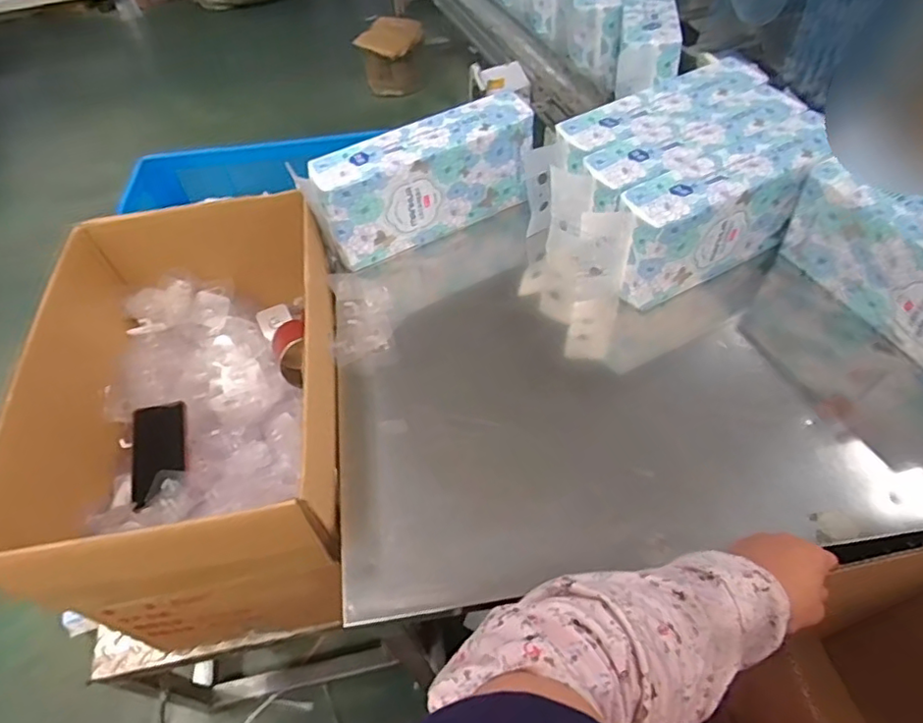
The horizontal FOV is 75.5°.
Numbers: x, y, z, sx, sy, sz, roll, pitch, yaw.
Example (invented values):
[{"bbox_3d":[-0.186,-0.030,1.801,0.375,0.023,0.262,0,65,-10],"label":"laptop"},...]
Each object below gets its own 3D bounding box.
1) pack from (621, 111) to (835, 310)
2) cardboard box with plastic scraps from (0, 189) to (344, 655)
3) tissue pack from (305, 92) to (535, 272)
[{"bbox_3d":[0.359,-0.206,0.877,0.274,0.175,0.096,-21,55,-10],"label":"pack"},{"bbox_3d":[-0.377,0.084,0.968,0.400,0.423,0.591,-10,54,-3],"label":"cardboard box with plastic scraps"},{"bbox_3d":[-0.057,-0.287,0.961,0.342,0.166,0.098,-22,56,-11],"label":"tissue pack"}]

